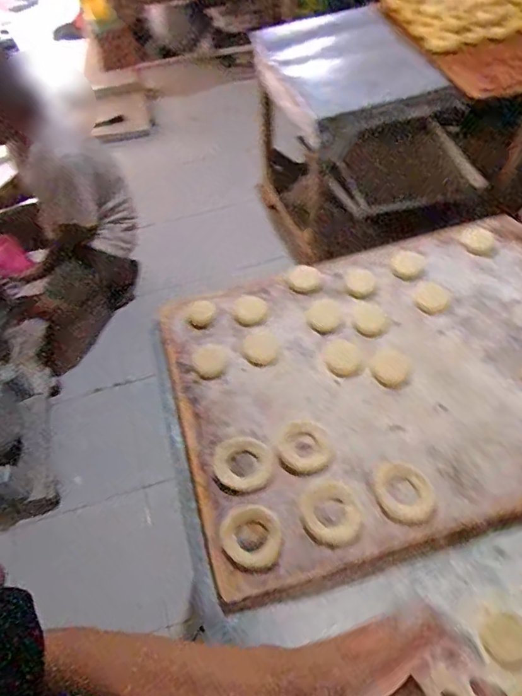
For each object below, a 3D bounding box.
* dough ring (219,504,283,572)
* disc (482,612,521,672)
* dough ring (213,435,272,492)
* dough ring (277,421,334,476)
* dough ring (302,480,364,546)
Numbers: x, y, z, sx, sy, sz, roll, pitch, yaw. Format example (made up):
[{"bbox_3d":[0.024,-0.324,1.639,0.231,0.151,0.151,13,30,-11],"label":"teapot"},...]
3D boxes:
[{"bbox_3d":[-0.009,0.210,0.548,0.064,0.011,0.068,-2,56,3],"label":"dough ring"},{"bbox_3d":[0.252,0.296,0.498,0.050,0.006,0.046,-2,56,3],"label":"disc"},{"bbox_3d":[-0.022,0.138,0.592,0.070,0.009,0.066,-2,56,3],"label":"dough ring"},{"bbox_3d":[0.053,0.121,0.599,0.064,0.007,0.065,-2,56,3],"label":"dough ring"},{"bbox_3d":[0.080,0.185,0.553,0.062,0.008,0.071,-14,56,-6],"label":"dough ring"}]

